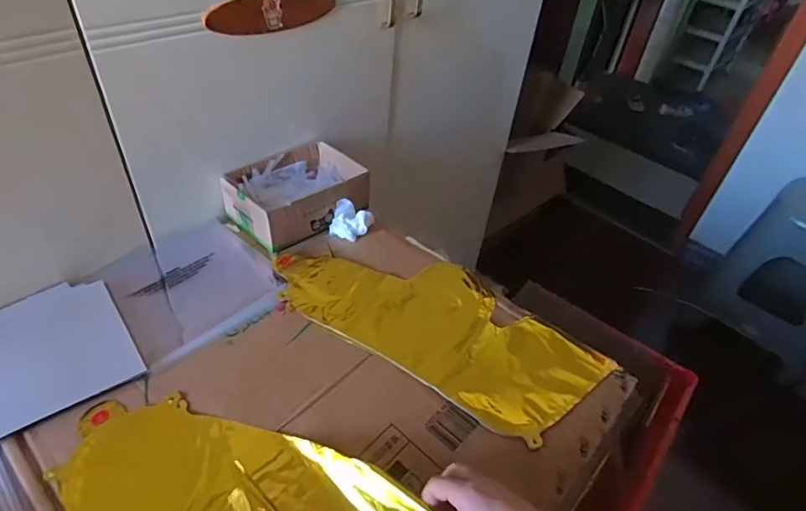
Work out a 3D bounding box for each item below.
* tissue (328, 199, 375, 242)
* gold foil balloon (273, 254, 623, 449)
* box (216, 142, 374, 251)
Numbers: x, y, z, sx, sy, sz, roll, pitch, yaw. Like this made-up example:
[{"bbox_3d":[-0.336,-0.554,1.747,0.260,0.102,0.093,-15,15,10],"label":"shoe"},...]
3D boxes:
[{"bbox_3d":[-0.075,-0.053,0.722,0.051,0.045,0.046,18,43,11],"label":"tissue"},{"bbox_3d":[0.041,0.073,0.615,0.399,0.011,0.183,28,46,21],"label":"gold foil balloon"},{"bbox_3d":[-0.157,-0.096,0.735,0.197,0.066,0.144,-26,52,-31],"label":"box"}]

